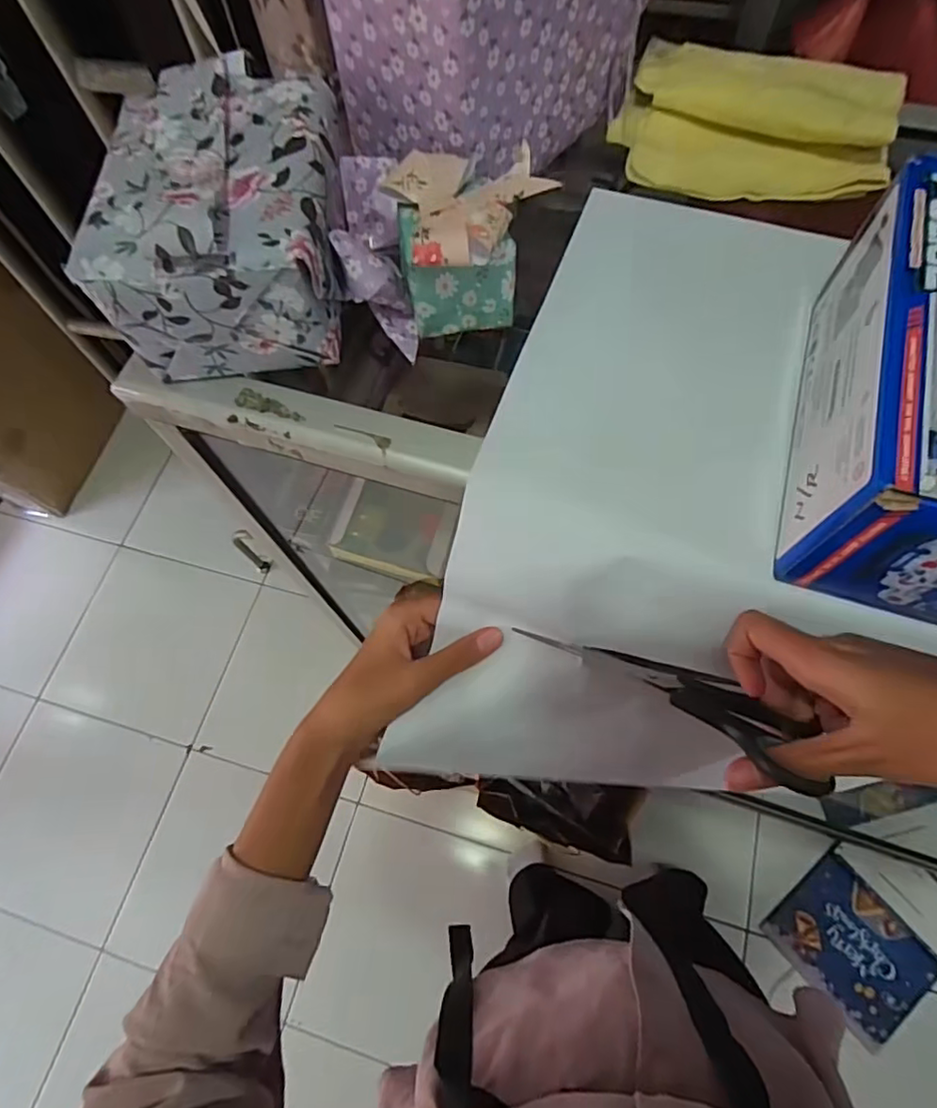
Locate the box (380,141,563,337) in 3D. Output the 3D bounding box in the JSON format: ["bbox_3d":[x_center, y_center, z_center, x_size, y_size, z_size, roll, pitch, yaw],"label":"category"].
[{"bbox_3d":[0.001,-0.172,0.337,0.081,0.068,0.077,-7,68,0],"label":"box"}]

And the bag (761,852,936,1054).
[{"bbox_3d":[0.728,0.744,1.127,0.217,0.020,0.265,-41,72,-13],"label":"bag"}]

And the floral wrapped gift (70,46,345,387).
[{"bbox_3d":[-0.131,-0.199,0.342,0.118,0.086,0.172,-2,68,2],"label":"floral wrapped gift"}]

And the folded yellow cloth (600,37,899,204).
[{"bbox_3d":[0.183,-0.281,0.394,0.170,0.027,0.117,23,71,12],"label":"folded yellow cloth"}]

